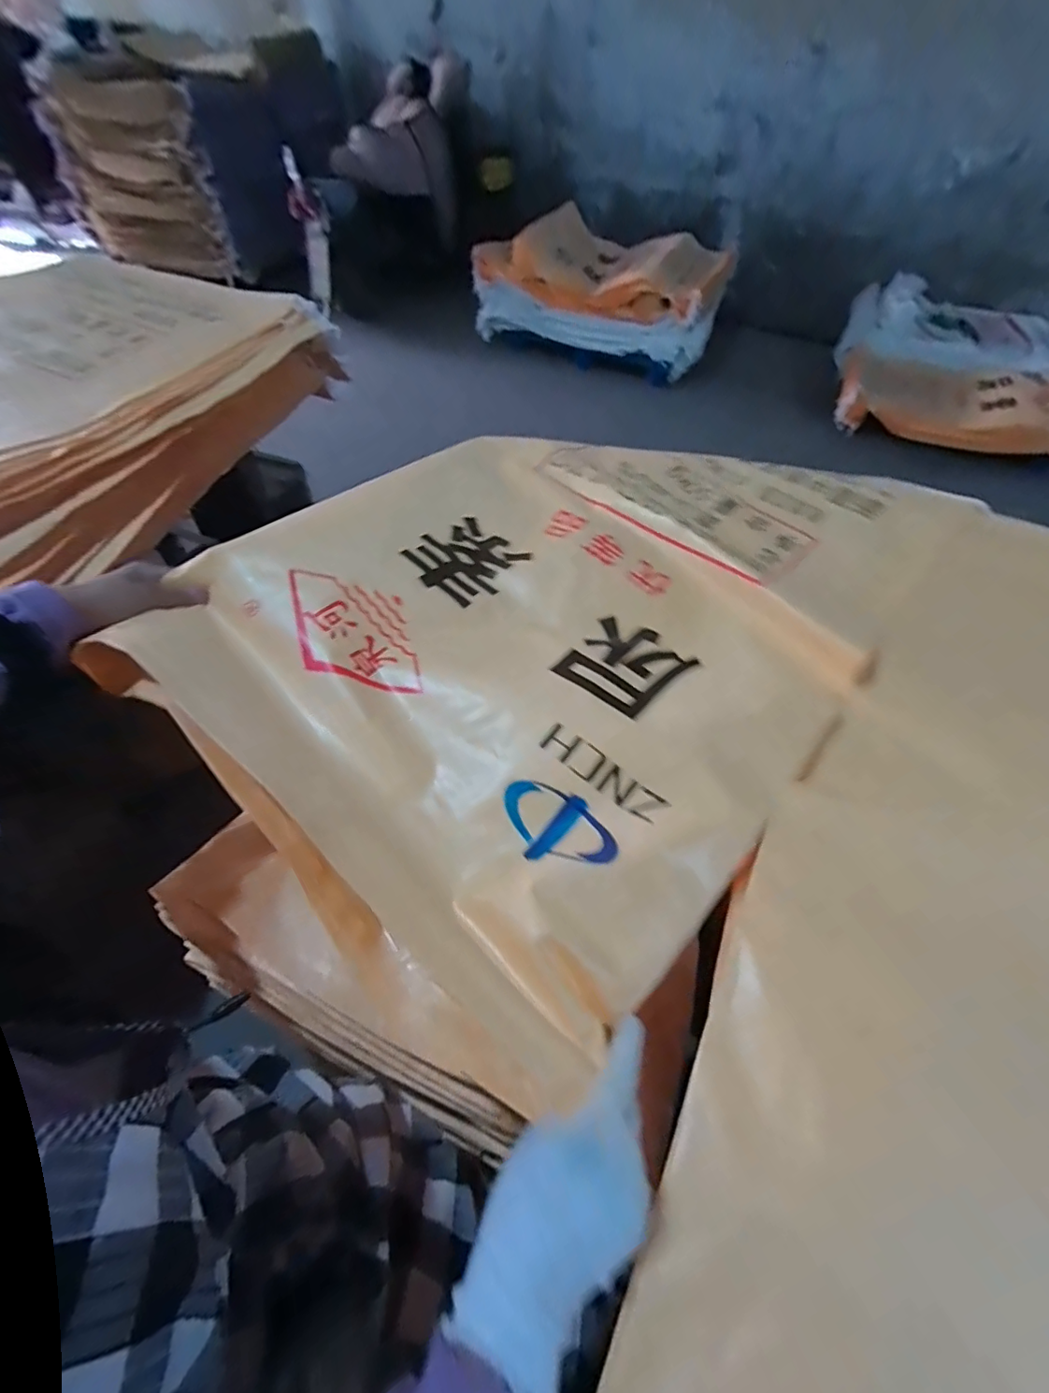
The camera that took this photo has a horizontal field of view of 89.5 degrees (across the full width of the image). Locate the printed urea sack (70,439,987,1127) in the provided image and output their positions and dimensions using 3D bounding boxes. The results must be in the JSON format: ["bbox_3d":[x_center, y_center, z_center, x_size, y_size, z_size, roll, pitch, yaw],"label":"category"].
[{"bbox_3d":[0.084,-0.136,0.598,0.571,0.067,0.859,39,60,19],"label":"printed urea sack"}]

